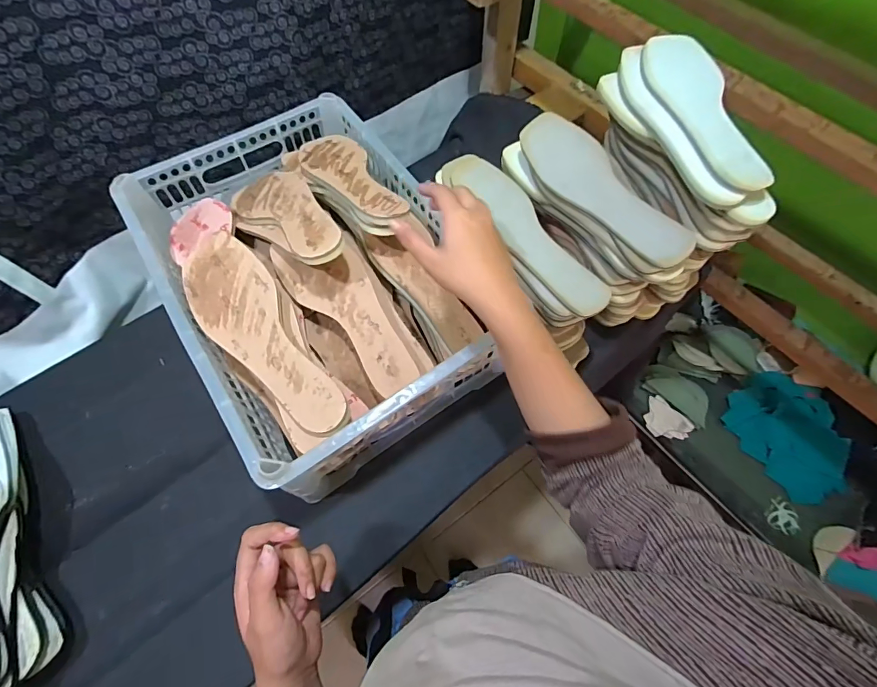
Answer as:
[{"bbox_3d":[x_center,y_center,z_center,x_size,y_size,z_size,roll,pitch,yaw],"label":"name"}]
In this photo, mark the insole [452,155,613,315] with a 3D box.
[{"bbox_3d":[0.097,-0.130,0.472,0.064,0.017,0.248,-29,66,-14],"label":"insole"}]

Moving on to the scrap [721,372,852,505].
[{"bbox_3d":[0.649,0.160,0.778,0.180,0.033,0.219,-31,67,-15],"label":"scrap"}]

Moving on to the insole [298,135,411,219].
[{"bbox_3d":[-0.110,-0.211,0.521,0.078,0.010,0.240,-28,52,-14],"label":"insole"}]

